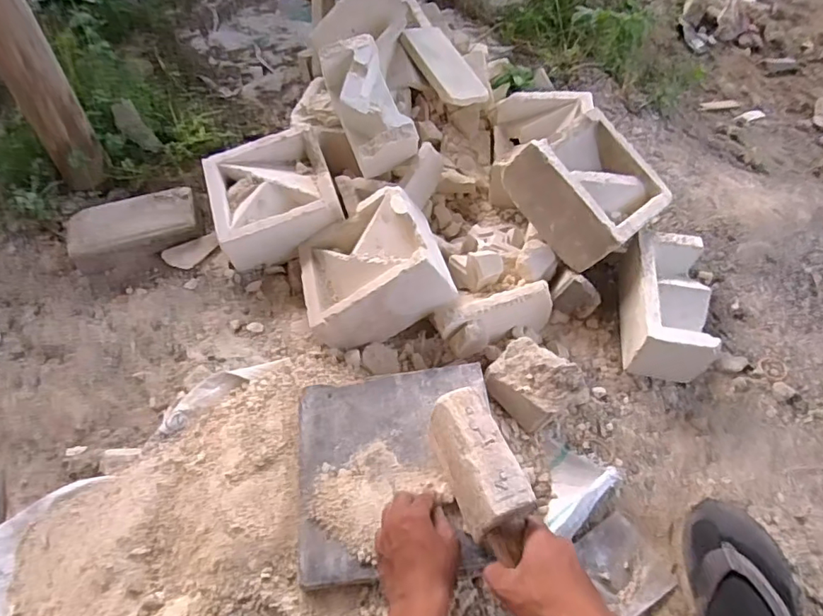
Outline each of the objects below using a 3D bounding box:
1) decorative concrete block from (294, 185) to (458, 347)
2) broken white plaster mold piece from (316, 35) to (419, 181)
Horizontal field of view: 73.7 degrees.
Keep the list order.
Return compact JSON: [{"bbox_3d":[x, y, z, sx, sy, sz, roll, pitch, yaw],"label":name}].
[{"bbox_3d":[-0.061,-0.061,0.849,0.207,0.103,0.209,-27,45,11],"label":"decorative concrete block"},{"bbox_3d":[-0.068,-0.335,0.931,0.103,0.109,0.217,-21,80,-14],"label":"broken white plaster mold piece"}]

